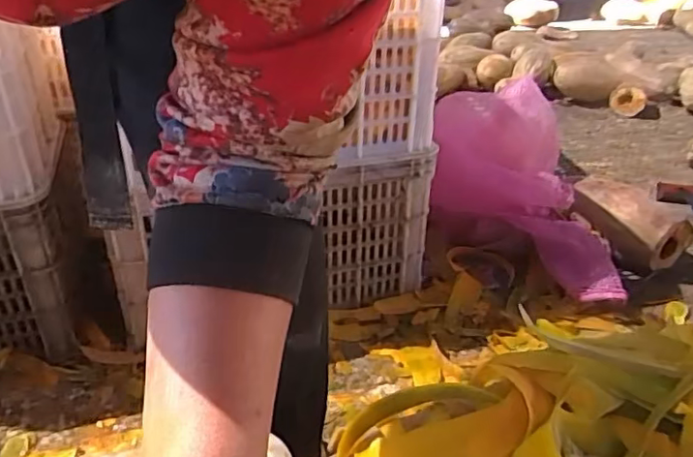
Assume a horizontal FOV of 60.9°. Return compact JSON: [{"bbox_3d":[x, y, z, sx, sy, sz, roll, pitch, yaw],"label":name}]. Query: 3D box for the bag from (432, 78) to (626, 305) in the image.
[{"bbox_3d":[0.313,-0.077,1.078,0.321,0.264,0.349,5,30,5],"label":"bag"}]

